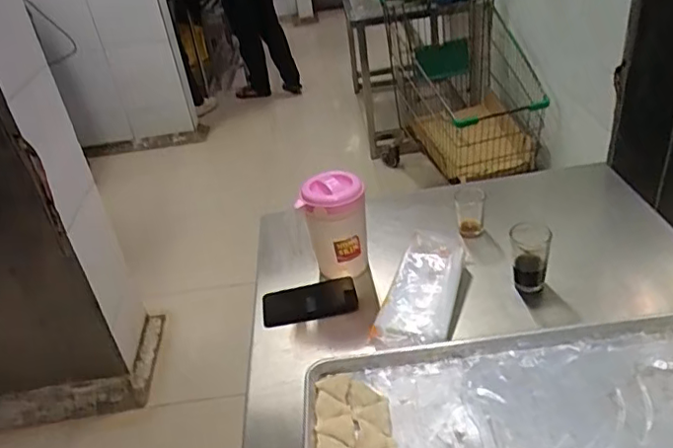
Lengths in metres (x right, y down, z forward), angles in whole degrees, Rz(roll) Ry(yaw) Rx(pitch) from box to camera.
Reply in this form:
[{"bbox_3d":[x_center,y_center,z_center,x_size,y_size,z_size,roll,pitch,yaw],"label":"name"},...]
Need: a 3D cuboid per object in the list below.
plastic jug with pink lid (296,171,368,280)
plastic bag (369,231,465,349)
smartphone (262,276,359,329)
[{"bbox_3d":[-0.004,0.002,1.042,0.115,0.173,0.099,-8,32,1],"label":"plastic jug with pink lid"},{"bbox_3d":[0.150,0.118,0.979,0.121,0.047,0.279,6,35,21],"label":"plastic bag"},{"bbox_3d":[-0.048,0.146,1.035,0.173,0.015,0.071,-9,59,-10],"label":"smartphone"}]

